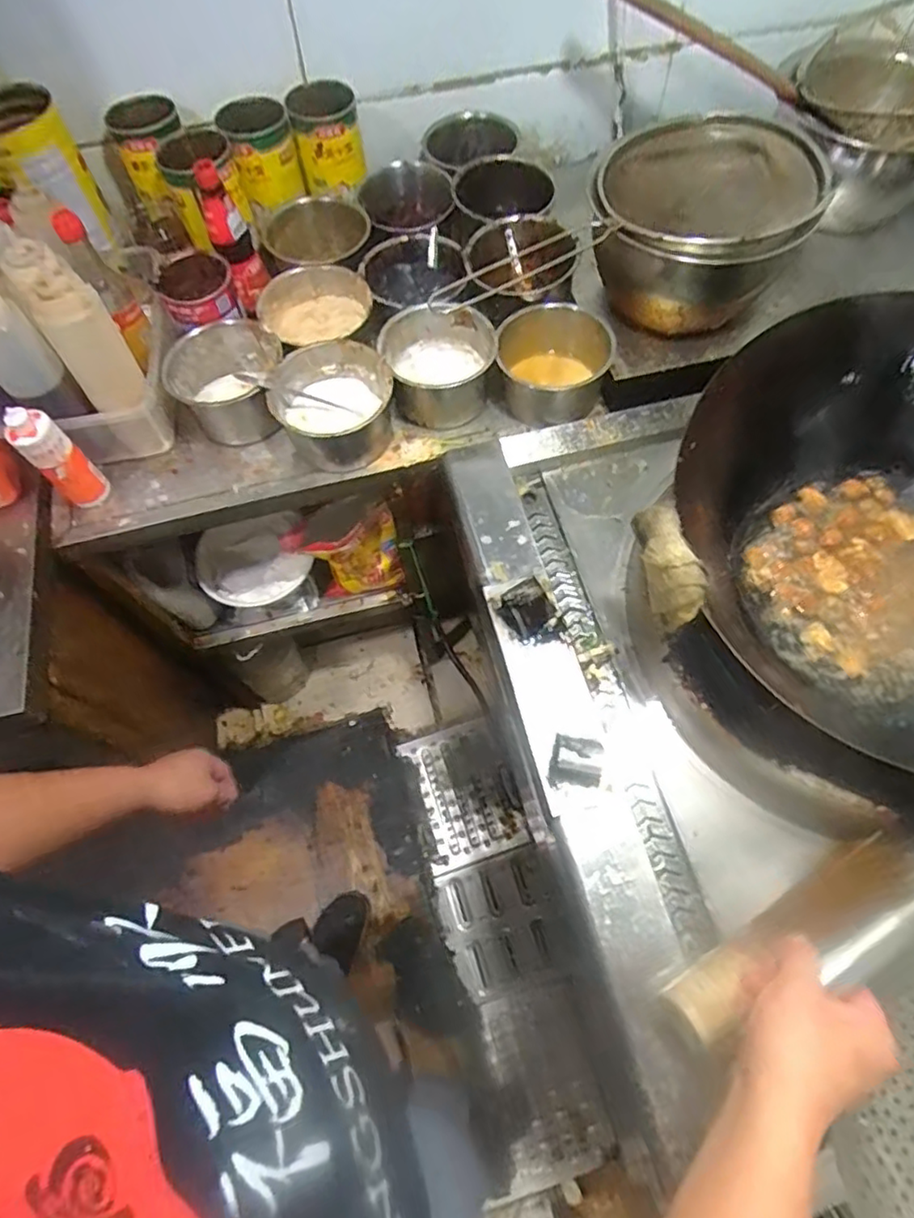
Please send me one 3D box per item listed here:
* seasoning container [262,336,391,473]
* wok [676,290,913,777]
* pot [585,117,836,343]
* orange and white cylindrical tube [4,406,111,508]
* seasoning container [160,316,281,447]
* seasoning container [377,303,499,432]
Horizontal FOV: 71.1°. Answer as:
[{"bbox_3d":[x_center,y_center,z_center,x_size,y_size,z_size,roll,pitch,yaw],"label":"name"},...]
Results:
[{"bbox_3d":[-0.162,-0.266,0.838,0.148,0.079,0.139,-1,66,1],"label":"seasoning container"},{"bbox_3d":[0.457,-0.079,0.640,0.457,0.165,0.419,36,72,16],"label":"wok"},{"bbox_3d":[0.323,-0.518,0.866,0.285,0.141,0.242,7,66,5],"label":"pot"},{"bbox_3d":[-0.483,-0.180,0.781,0.050,0.144,0.052,-1,66,1],"label":"orange and white cylindrical tube"},{"bbox_3d":[-0.308,-0.307,0.878,0.153,0.088,0.153,-18,66,-6],"label":"seasoning container"},{"bbox_3d":[-0.023,-0.329,0.869,0.143,0.086,0.138,-9,66,-2],"label":"seasoning container"}]

